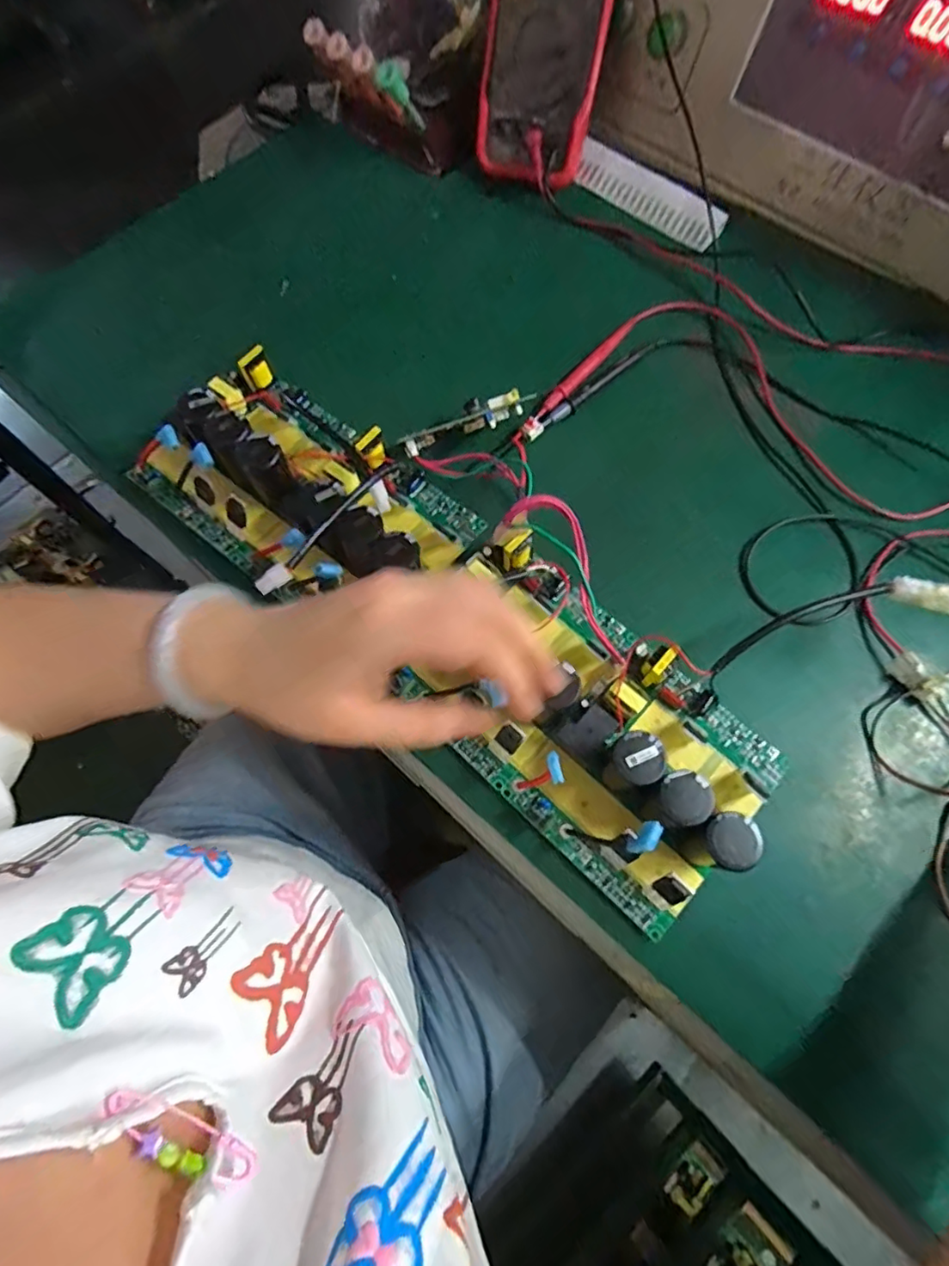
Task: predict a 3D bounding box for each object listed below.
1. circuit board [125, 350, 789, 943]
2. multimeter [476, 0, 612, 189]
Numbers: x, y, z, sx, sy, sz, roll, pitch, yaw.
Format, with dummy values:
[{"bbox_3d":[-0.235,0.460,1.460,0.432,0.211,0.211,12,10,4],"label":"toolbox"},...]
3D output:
[{"bbox_3d":[-0.031,-0.028,0.381,0.481,0.075,0.147,42,75,12],"label":"circuit board"},{"bbox_3d":[0.058,-0.486,0.464,0.092,0.190,0.037,20,48,8],"label":"multimeter"}]

